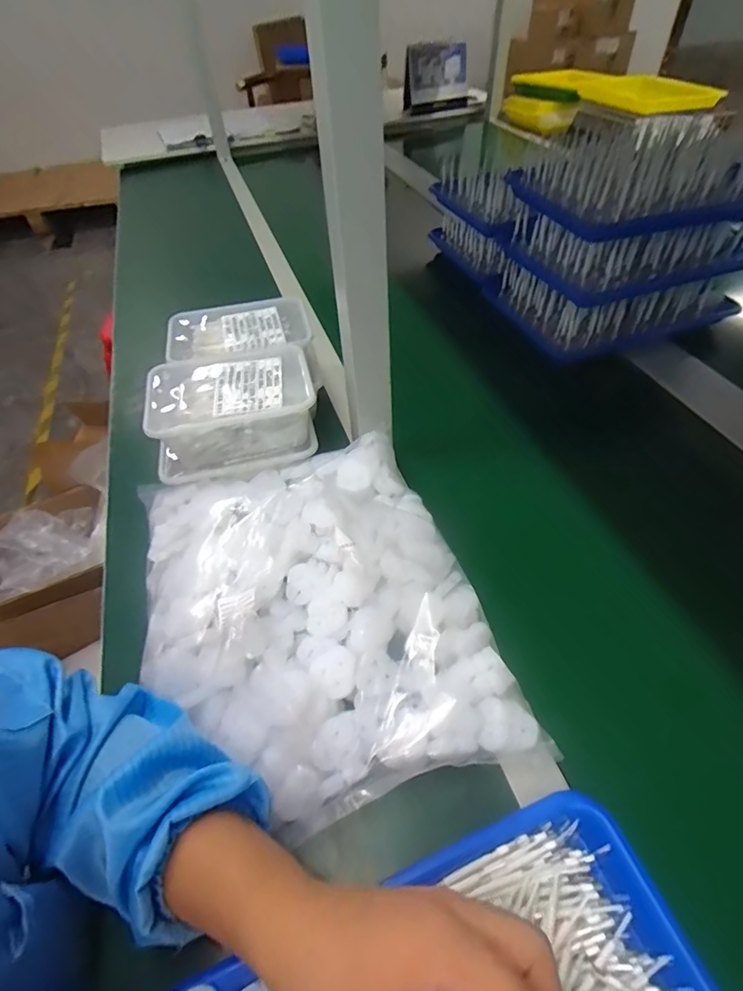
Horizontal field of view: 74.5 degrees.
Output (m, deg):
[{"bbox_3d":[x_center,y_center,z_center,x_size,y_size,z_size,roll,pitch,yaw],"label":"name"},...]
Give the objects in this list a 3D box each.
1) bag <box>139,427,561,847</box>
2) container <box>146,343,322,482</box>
[{"bbox_3d":[-0.050,0.089,0.423,0.273,0.050,0.322,-16,49,-11],"label":"bag"},{"bbox_3d":[-0.147,-0.096,0.527,0.168,0.058,0.129,-11,49,-6],"label":"container"}]

